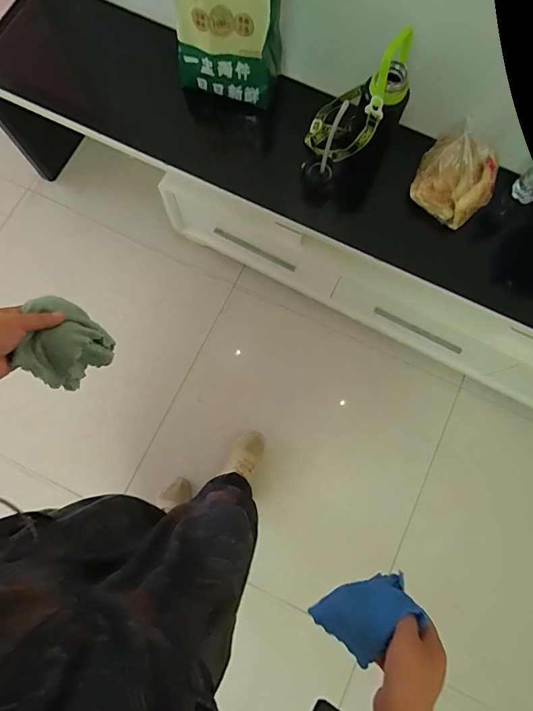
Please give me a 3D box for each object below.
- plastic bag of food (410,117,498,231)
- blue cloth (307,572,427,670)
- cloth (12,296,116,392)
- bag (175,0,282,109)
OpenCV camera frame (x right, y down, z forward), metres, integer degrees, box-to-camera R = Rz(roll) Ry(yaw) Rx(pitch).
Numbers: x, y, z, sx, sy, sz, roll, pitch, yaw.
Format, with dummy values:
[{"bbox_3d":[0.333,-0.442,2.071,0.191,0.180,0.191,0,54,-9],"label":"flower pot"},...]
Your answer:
[{"bbox_3d":[0.438,-0.409,0.938,0.176,0.119,0.158,37,80,7],"label":"plastic bag of food"},{"bbox_3d":[0.120,0.305,0.485,0.111,0.072,0.066,-37,80,-7],"label":"blue cloth"},{"bbox_3d":[-0.265,-0.021,0.530,0.090,0.084,0.099,-42,81,-8],"label":"cloth"},{"bbox_3d":[-0.085,-0.726,0.916,0.223,0.254,0.143,14,78,3],"label":"bag"}]

